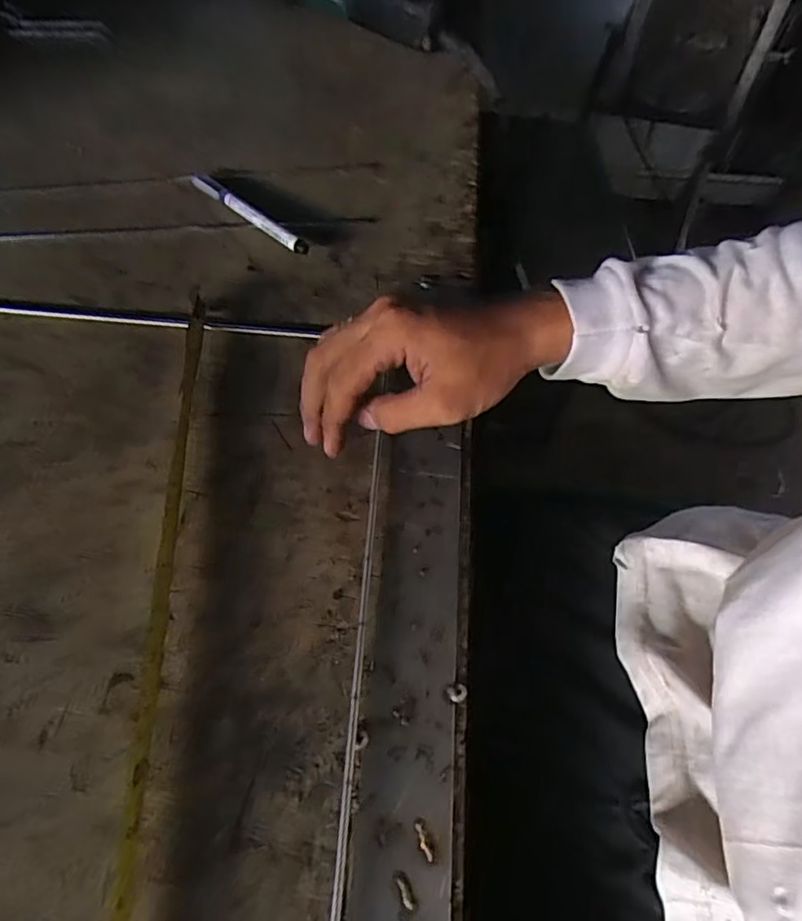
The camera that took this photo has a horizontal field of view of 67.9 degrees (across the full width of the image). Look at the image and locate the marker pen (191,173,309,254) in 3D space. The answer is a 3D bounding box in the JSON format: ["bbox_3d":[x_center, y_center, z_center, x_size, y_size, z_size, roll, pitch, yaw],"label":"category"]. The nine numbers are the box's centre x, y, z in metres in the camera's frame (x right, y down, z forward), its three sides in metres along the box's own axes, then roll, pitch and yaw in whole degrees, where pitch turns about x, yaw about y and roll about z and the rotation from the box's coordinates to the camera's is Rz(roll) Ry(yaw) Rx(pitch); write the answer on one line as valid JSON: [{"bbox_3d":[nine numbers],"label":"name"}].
[{"bbox_3d":[-0.124,-0.201,0.486,0.128,0.011,0.011,37,64,17],"label":"marker pen"}]

